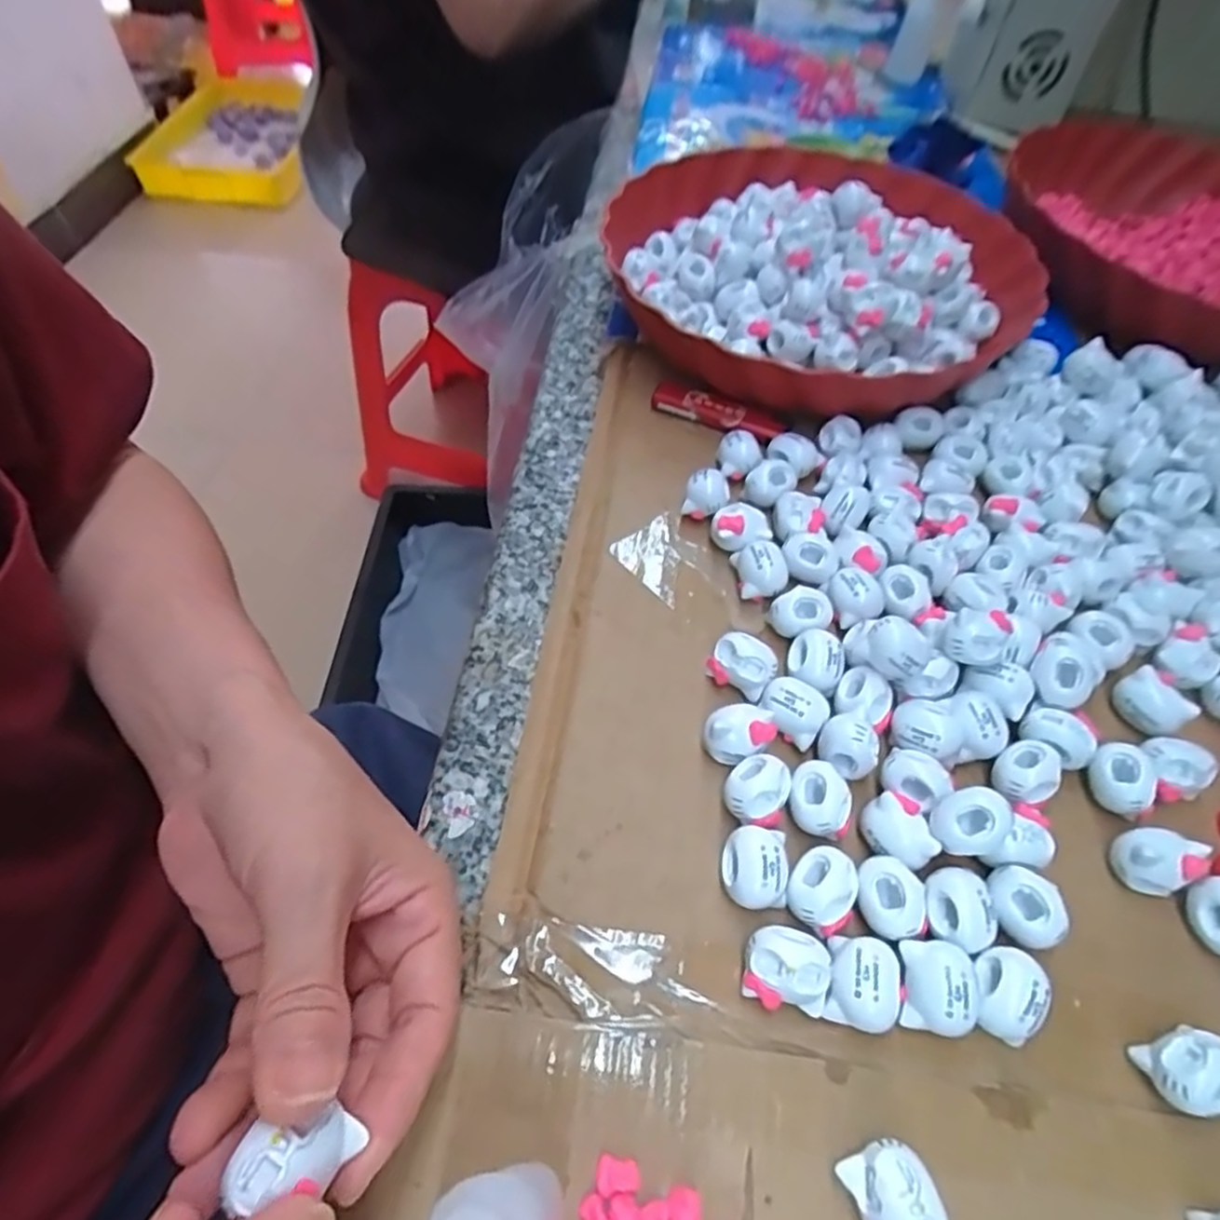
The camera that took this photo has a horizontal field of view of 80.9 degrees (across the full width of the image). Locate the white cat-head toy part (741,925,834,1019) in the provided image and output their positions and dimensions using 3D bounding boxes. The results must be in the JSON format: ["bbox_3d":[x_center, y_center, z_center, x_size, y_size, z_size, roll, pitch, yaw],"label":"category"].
[{"bbox_3d":[0.056,0.112,0.224,0.026,0.019,0.022,5,54,7],"label":"white cat-head toy part"}]

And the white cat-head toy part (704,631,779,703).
[{"bbox_3d":[0.053,0.022,0.288,0.025,0.021,0.017,29,61,23],"label":"white cat-head toy part"}]

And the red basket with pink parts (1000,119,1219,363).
[{"bbox_3d":[0.397,-0.250,0.484,0.244,0.068,0.252,-2,54,2],"label":"red basket with pink parts"}]

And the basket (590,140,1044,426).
[{"bbox_3d":[0.115,-0.194,0.416,0.226,0.066,0.220,-2,54,2],"label":"basket"}]

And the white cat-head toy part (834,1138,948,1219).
[{"bbox_3d":[0.075,0.158,0.191,0.021,0.020,0.025,-18,55,-9],"label":"white cat-head toy part"}]

